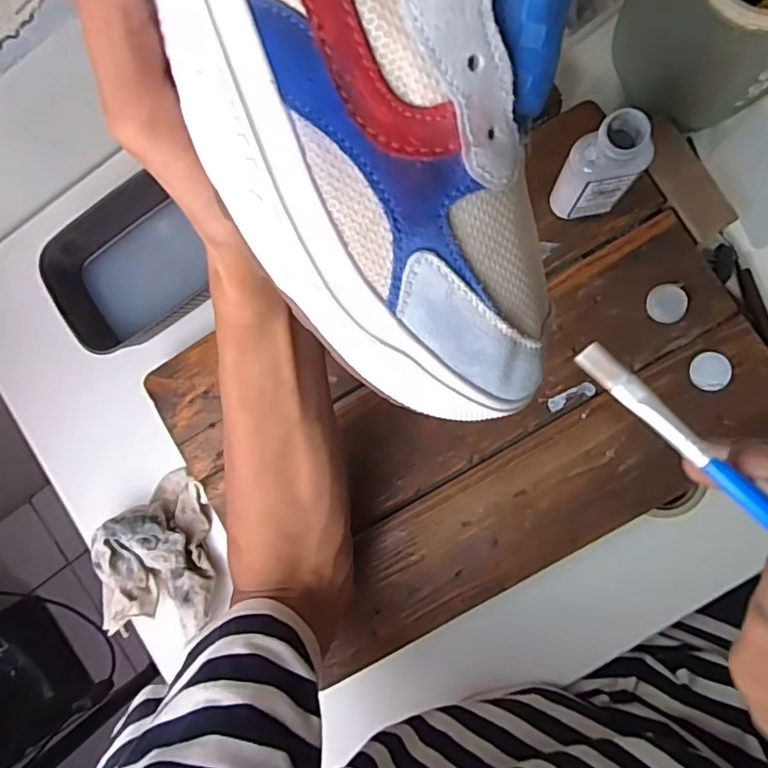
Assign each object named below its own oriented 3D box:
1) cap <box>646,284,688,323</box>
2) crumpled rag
[{"bbox_3d":[0.203,-0.058,0.408,0.026,0.004,0.027,0,89,7],"label":"cap"},{"bbox_3d":[-0.187,0.140,0.475,0.088,0.046,0.121,-5,88,7],"label":"crumpled rag"}]

